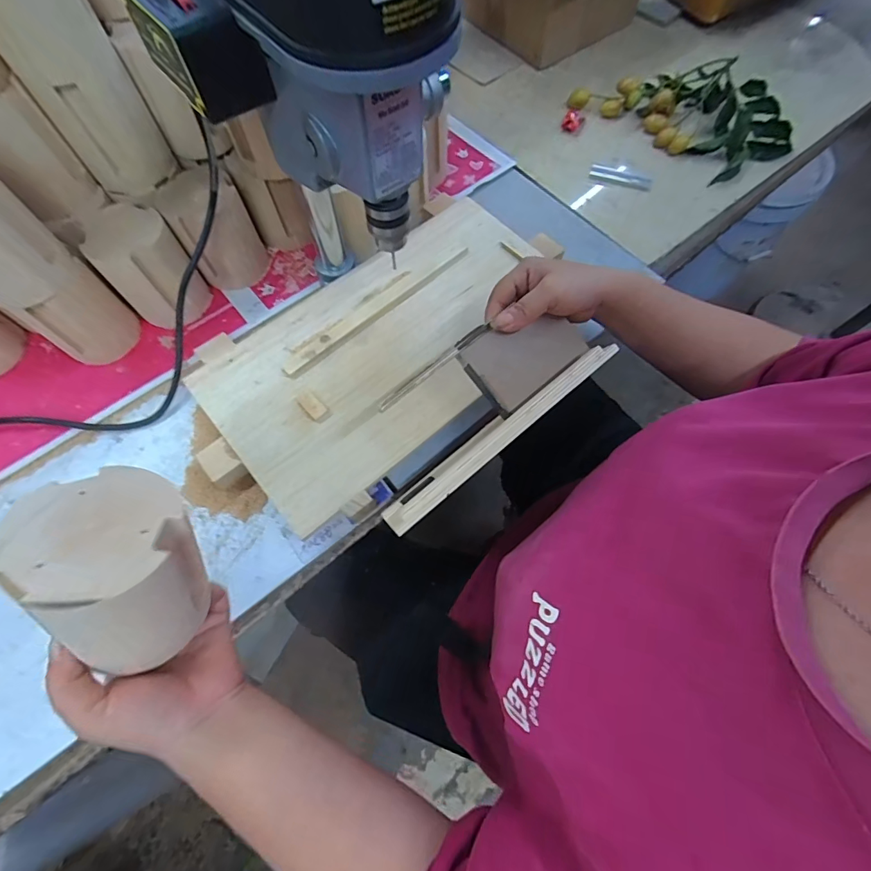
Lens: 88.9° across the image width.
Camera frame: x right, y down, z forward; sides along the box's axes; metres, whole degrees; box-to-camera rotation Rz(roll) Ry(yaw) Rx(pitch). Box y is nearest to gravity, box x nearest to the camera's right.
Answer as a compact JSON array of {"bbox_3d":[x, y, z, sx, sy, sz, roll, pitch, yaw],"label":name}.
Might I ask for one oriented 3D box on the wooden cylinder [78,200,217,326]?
[{"bbox_3d":[-0.298,-0.174,0.464,0.078,0.098,0.079,-43,74,-16],"label":"wooden cylinder"}]

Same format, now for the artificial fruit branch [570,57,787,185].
[{"bbox_3d":[0.333,-0.441,0.588,0.117,0.063,0.264,-41,73,-15],"label":"artificial fruit branch"}]

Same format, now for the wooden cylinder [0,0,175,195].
[{"bbox_3d":[-0.311,-0.315,0.372,0.079,0.196,0.069,-38,72,-14],"label":"wooden cylinder"}]

